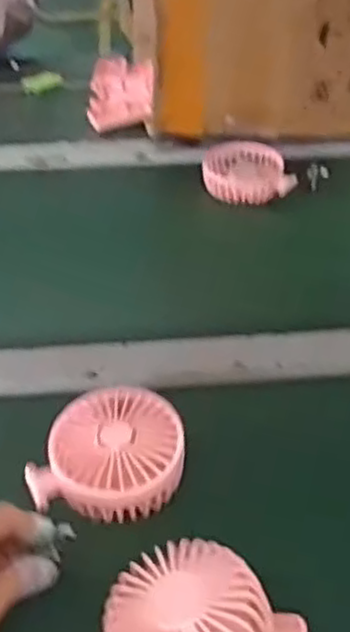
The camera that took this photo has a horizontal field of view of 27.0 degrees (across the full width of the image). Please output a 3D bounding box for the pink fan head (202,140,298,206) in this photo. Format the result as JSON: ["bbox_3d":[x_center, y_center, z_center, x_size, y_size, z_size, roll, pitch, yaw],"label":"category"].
[{"bbox_3d":[0.086,-0.166,0.835,0.100,0.026,0.106,4,39,8],"label":"pink fan head"}]

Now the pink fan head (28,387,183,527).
[{"bbox_3d":[-0.043,0.095,0.499,0.097,0.040,0.088,4,39,8],"label":"pink fan head"}]

